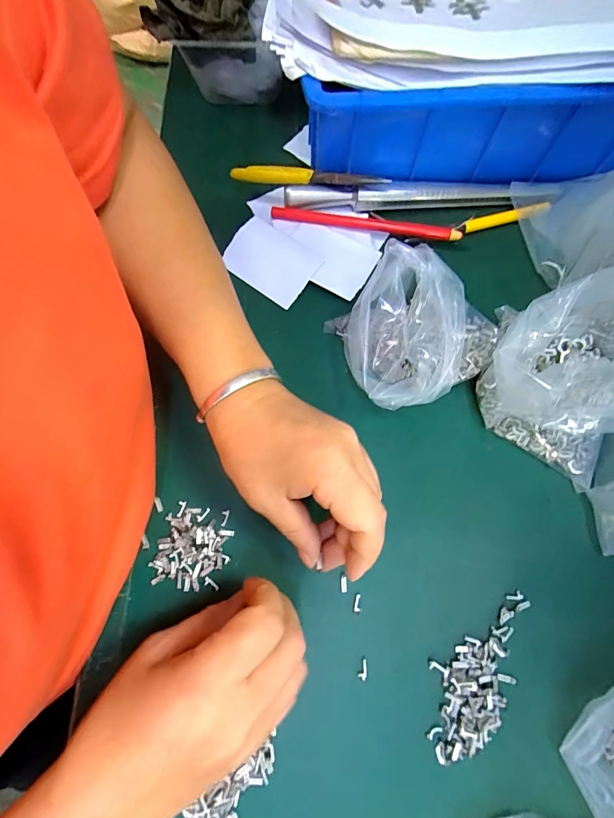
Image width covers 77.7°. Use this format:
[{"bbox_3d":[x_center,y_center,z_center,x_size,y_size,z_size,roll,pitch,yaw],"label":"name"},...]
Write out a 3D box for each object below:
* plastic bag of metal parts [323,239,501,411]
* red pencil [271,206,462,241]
[{"bbox_3d":[0.075,-0.057,0.277,0.105,0.052,0.100,-33,76,-9],"label":"plastic bag of metal parts"},{"bbox_3d":[0.048,-0.156,0.319,0.156,0.013,0.009,9,74,3],"label":"red pencil"}]

